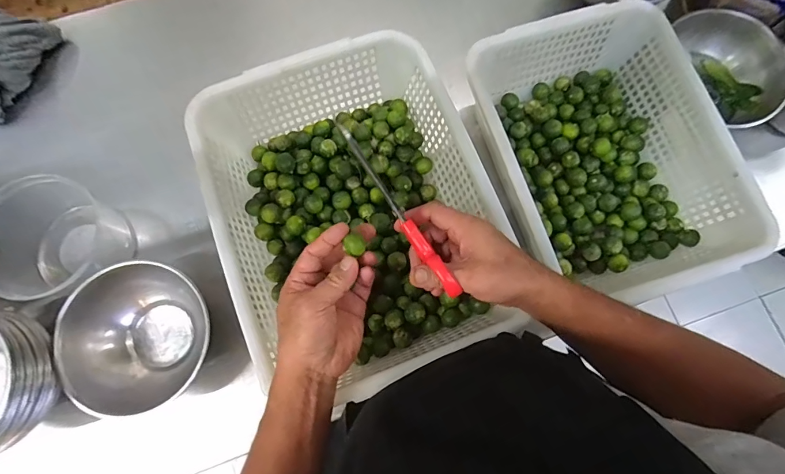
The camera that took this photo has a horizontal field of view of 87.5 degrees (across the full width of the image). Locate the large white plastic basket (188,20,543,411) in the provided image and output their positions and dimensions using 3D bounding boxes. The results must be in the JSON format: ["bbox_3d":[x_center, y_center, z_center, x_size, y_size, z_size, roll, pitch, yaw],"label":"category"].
[{"bbox_3d":[-0.047,-0.035,0.500,0.296,0.105,0.386,-21,77,-5],"label":"large white plastic basket"}]

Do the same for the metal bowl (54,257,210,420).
[{"bbox_3d":[-0.307,0.123,0.497,0.135,0.084,0.158,-14,77,-4],"label":"metal bowl"}]

